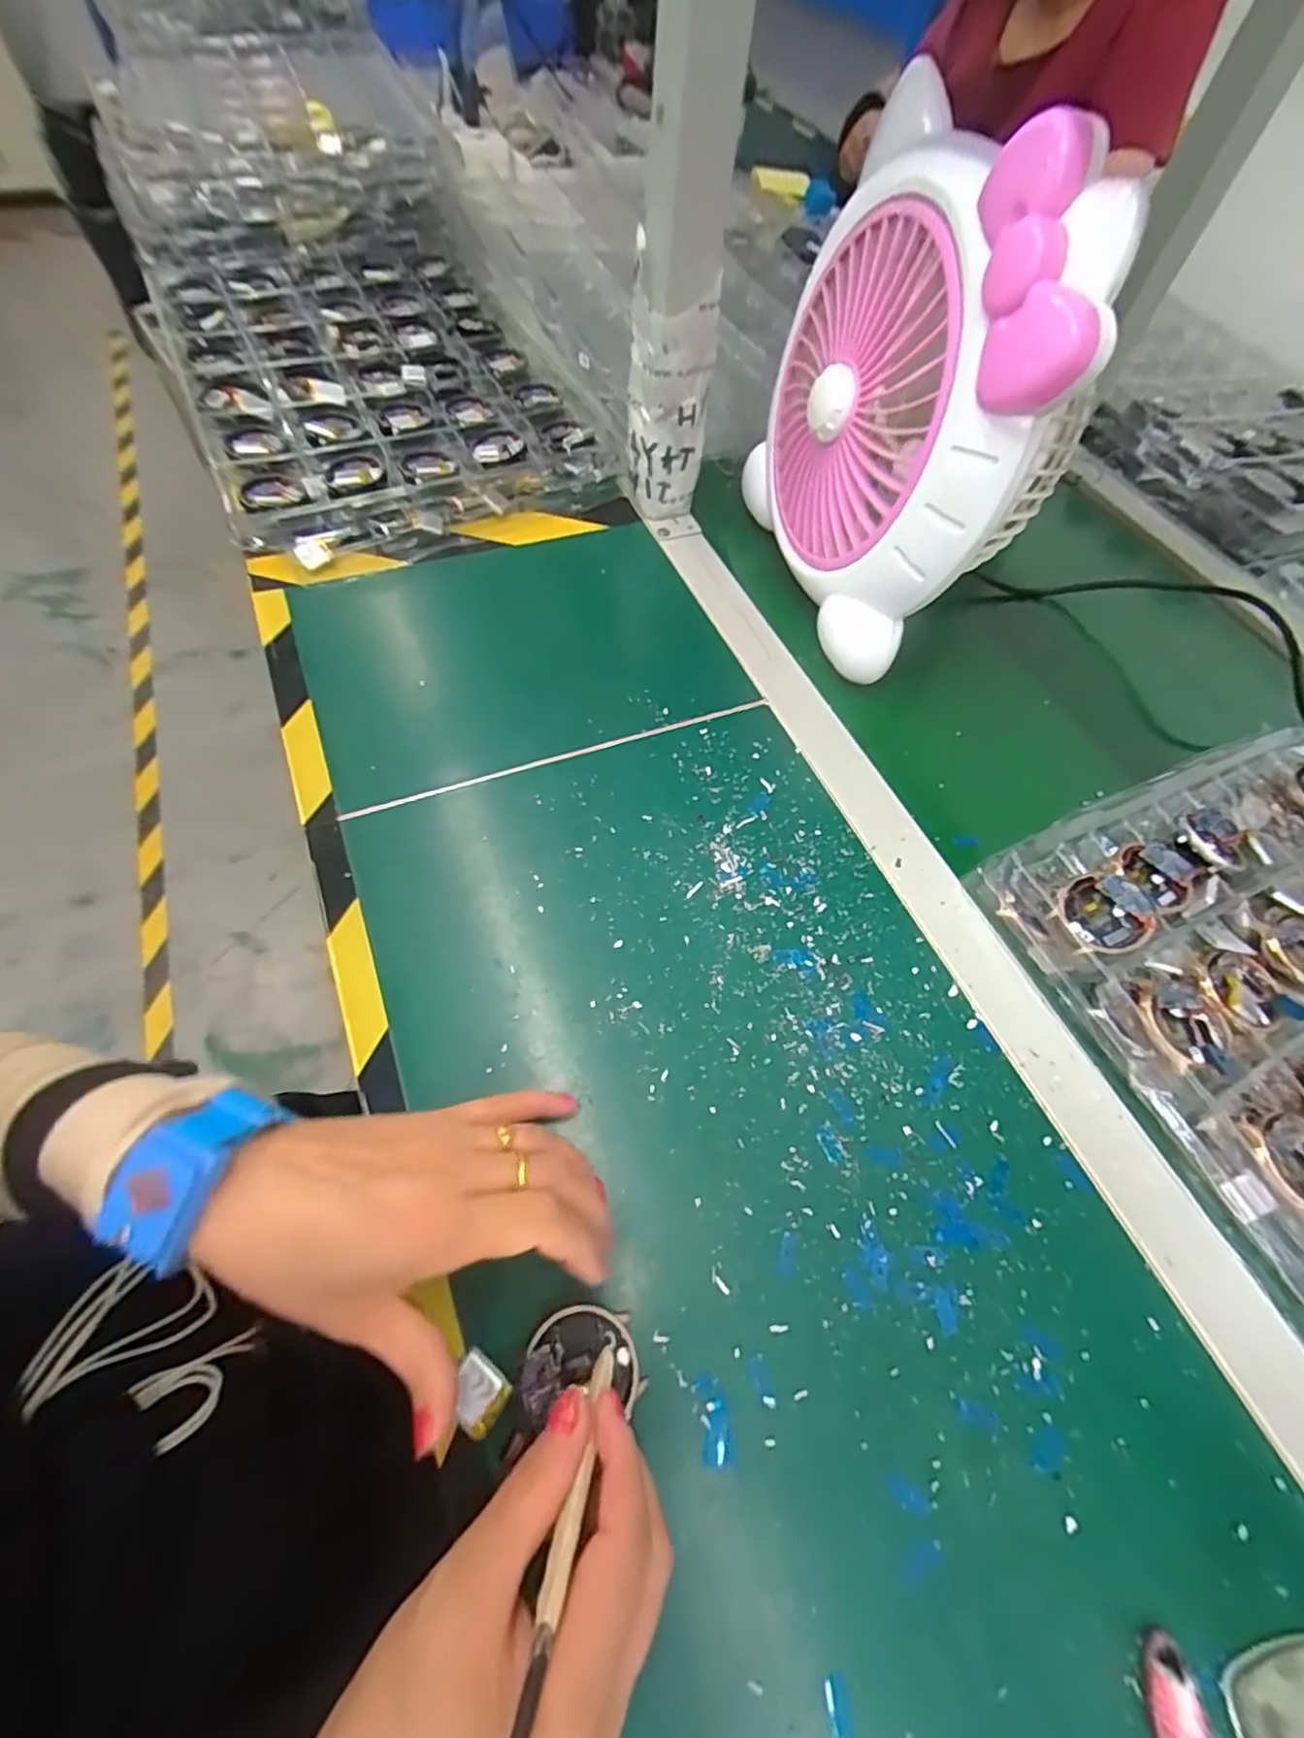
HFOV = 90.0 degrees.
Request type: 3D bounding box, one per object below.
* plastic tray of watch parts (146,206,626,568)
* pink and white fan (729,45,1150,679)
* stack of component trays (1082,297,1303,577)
[{"bbox_3d":[-0.247,-0.448,0.573,0.313,0.064,0.443,-24,65,-18],"label":"plastic tray of watch parts"},{"bbox_3d":[0.163,-0.289,0.415,0.119,0.245,0.246,-15,63,-14],"label":"pink and white fan"},{"bbox_3d":[0.623,-0.410,0.639,0.307,0.042,0.249,-18,63,-15],"label":"stack of component trays"}]

